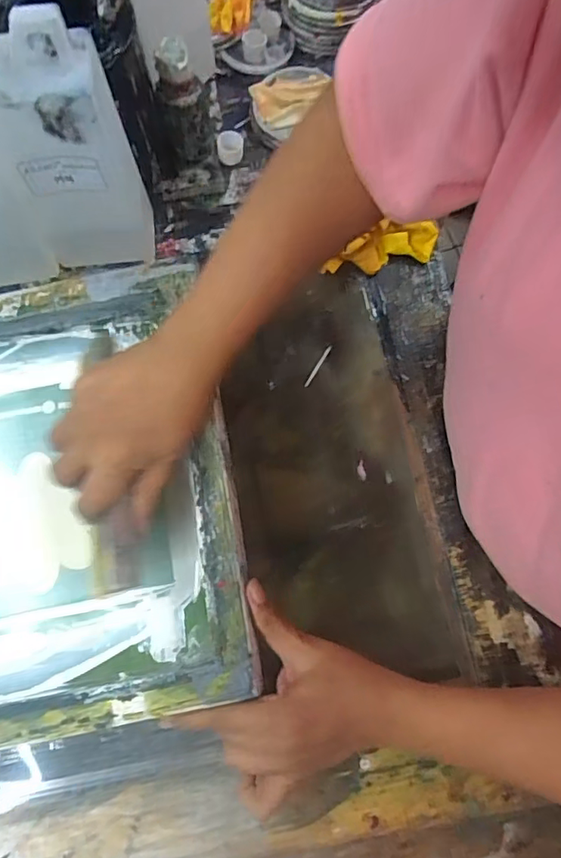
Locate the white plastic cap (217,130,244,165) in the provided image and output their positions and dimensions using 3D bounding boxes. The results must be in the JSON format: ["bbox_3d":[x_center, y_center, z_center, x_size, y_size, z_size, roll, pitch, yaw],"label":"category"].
[{"bbox_3d":[-0.053,-0.299,0.552,0.027,0.020,0.024,-4,74,0],"label":"white plastic cap"}]

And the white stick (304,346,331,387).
[{"bbox_3d":[0.035,-0.060,0.495,0.006,0.005,0.045,30,86,10],"label":"white stick"}]

